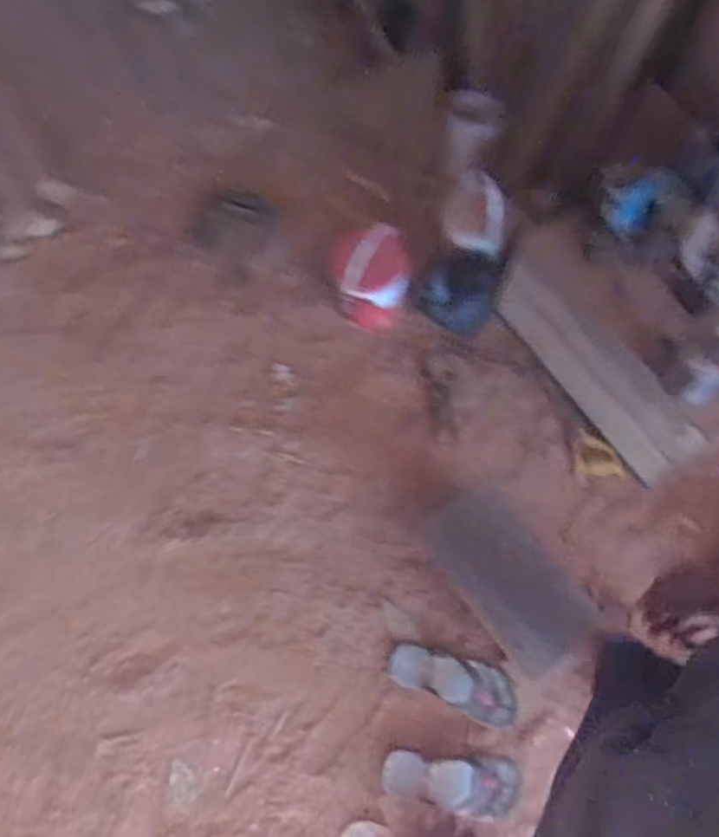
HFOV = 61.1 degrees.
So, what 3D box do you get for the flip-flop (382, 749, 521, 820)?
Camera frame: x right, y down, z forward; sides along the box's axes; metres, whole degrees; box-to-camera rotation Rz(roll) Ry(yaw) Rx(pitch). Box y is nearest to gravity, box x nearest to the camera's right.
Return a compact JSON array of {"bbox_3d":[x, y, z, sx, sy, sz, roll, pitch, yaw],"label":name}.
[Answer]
[{"bbox_3d":[0.174,0.696,1.162,0.254,0.040,0.099,4,64,-1],"label":"flip-flop"}]

